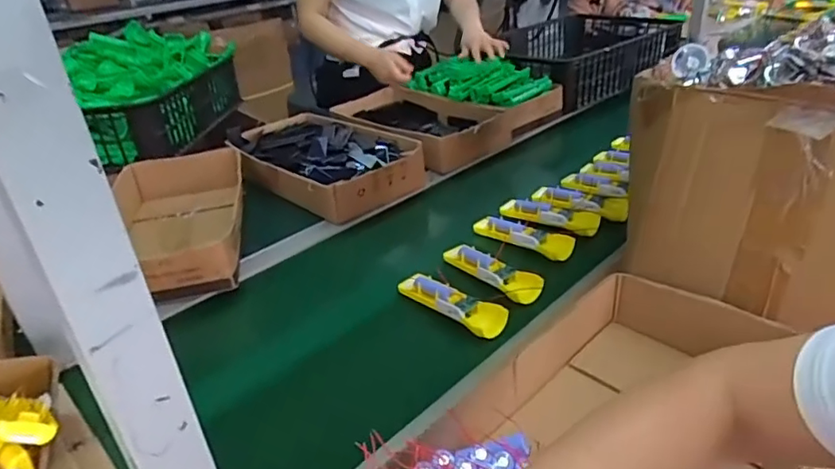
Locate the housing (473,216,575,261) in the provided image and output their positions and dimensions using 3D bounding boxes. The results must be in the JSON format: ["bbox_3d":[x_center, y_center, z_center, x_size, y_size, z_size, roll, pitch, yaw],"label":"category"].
[{"bbox_3d":[0.166,0.001,0.882,0.169,0.030,0.045,21,39,39],"label":"housing"}]

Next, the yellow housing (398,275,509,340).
[{"bbox_3d":[0.044,0.087,0.748,0.047,0.029,0.167,-27,36,-33],"label":"yellow housing"}]

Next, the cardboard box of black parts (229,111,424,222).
[{"bbox_3d":[-0.186,-0.145,1.101,0.238,0.085,0.375,-25,35,-30],"label":"cardboard box of black parts"}]

